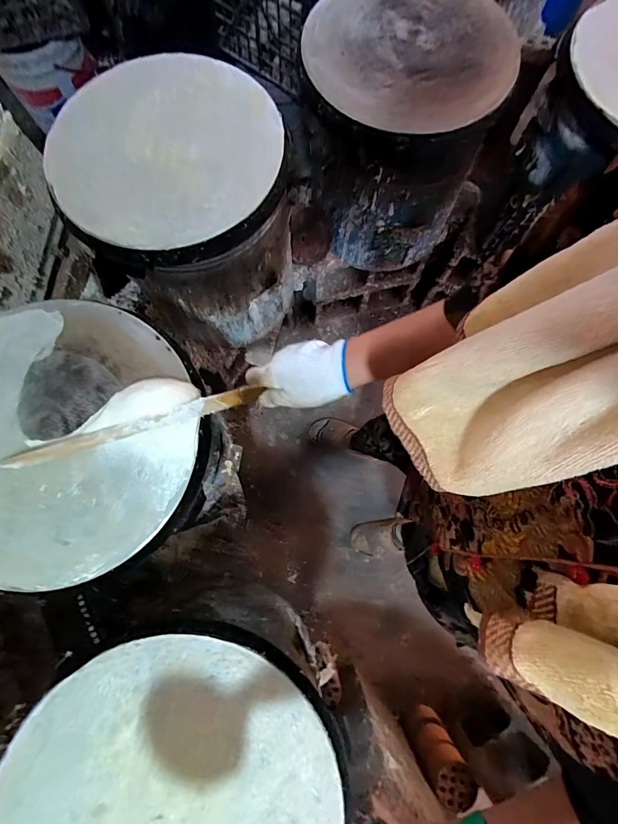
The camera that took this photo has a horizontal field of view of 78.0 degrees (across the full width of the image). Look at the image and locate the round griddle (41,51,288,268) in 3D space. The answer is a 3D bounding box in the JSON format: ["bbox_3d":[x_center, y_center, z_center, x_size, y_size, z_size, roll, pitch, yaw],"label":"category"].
[{"bbox_3d":[-0.234,-0.430,0.627,0.377,0.065,0.376,0,77,-2],"label":"round griddle"}]

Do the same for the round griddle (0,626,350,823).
[{"bbox_3d":[-0.180,0.445,0.437,0.347,0.047,0.398,39,79,7],"label":"round griddle"}]

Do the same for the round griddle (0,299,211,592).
[{"bbox_3d":[-0.329,0.031,0.507,0.359,0.051,0.369,0,77,-2],"label":"round griddle"}]

